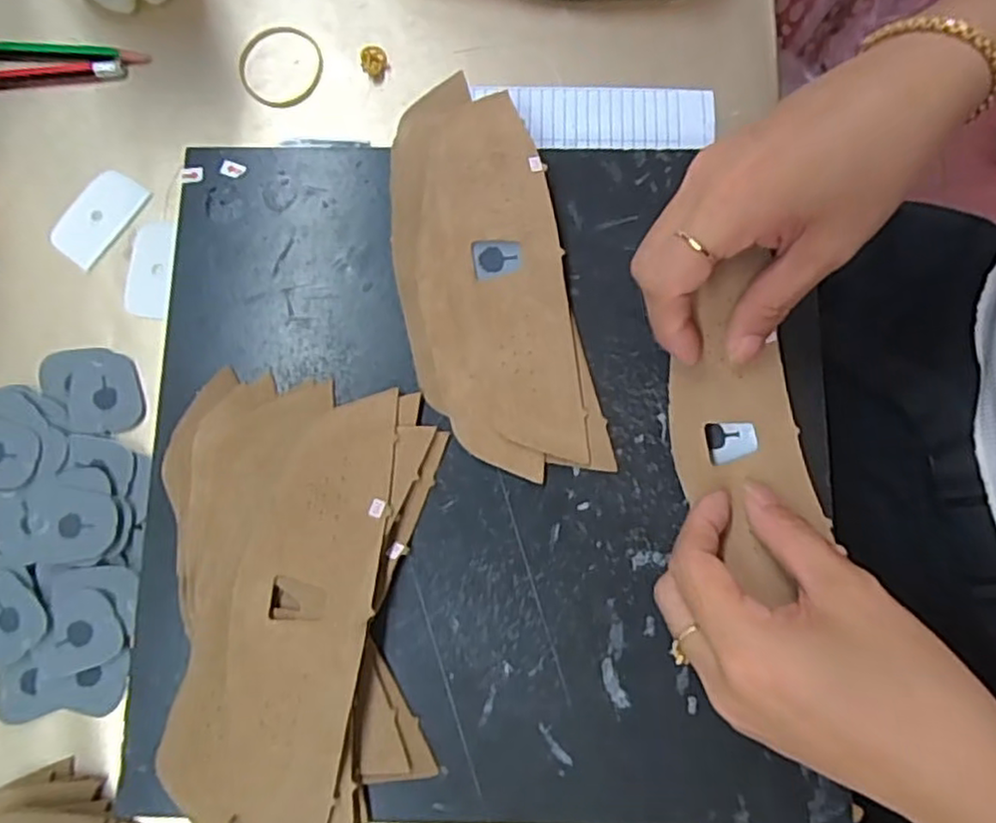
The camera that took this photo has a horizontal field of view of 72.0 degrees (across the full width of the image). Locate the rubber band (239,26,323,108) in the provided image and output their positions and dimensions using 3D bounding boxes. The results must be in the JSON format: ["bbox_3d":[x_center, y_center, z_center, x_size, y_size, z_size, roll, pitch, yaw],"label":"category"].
[{"bbox_3d":[-0.117,-0.187,0.368,0.044,0.004,0.047,0,80,0],"label":"rubber band"}]

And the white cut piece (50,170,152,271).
[{"bbox_3d":[-0.207,-0.101,0.354,0.030,0.004,0.050,33,82,6],"label":"white cut piece"}]

